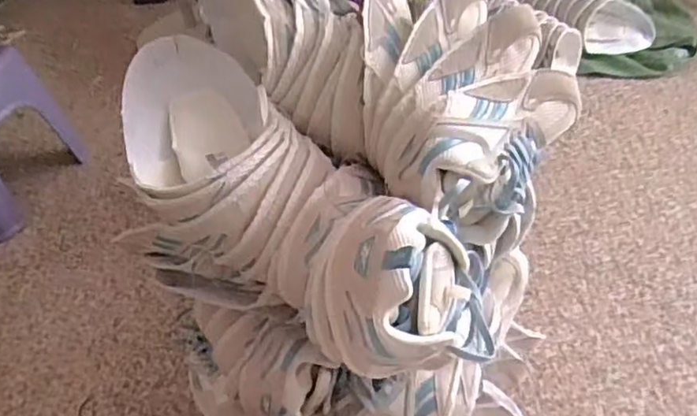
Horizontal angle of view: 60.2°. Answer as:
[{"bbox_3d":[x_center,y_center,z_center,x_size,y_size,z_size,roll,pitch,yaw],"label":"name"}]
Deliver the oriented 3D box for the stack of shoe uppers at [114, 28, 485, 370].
[{"bbox_3d":[-0.071,0.007,0.611,0.171,0.186,0.432,-37,49,-27],"label":"stack of shoe uppers"}]

